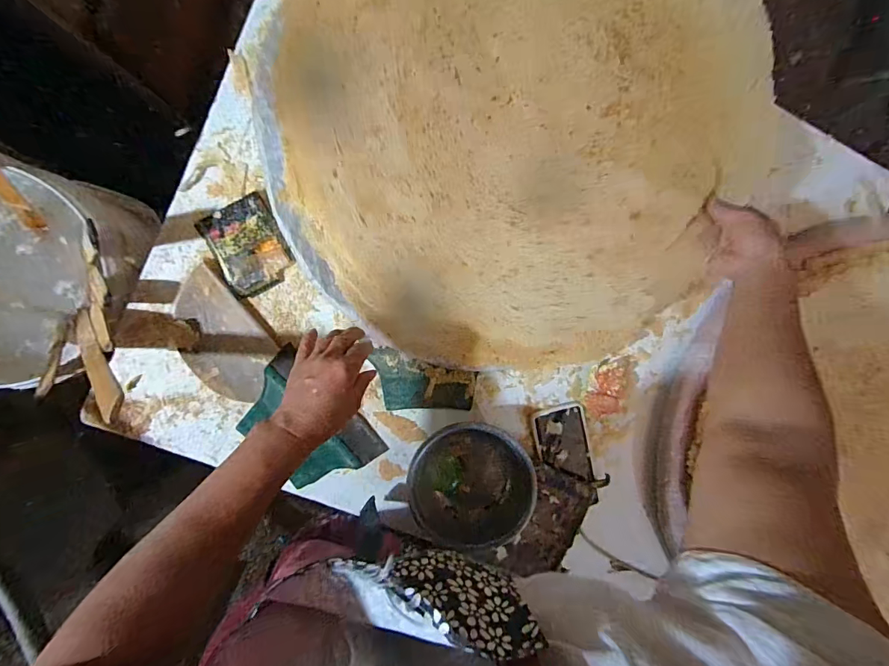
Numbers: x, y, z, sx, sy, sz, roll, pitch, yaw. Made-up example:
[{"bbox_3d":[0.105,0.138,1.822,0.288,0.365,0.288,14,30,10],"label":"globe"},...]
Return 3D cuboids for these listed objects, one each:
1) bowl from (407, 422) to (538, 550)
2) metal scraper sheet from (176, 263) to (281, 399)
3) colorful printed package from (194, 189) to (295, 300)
[{"bbox_3d":[0.035,0.216,0.582,0.162,0.070,0.189,-7,97,-5],"label":"bowl"},{"bbox_3d":[-0.292,0.009,0.557,0.100,0.014,0.167,-37,98,-1],"label":"metal scraper sheet"},{"bbox_3d":[-0.252,-0.114,0.556,0.093,0.008,0.113,-28,98,-2],"label":"colorful printed package"}]

